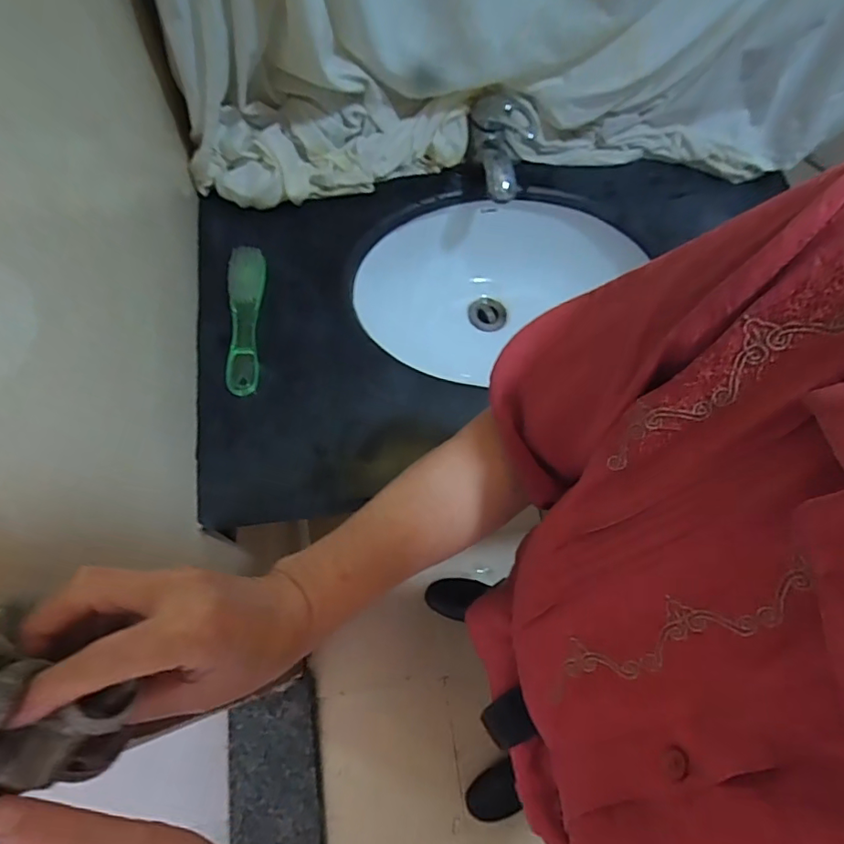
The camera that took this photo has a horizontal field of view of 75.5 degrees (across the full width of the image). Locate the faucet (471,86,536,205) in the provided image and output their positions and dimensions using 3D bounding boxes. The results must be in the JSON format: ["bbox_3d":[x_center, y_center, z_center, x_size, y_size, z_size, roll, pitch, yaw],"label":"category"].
[{"bbox_3d":[0.102,-0.352,0.717,0.083,0.104,0.126,9,67,1],"label":"faucet"}]

